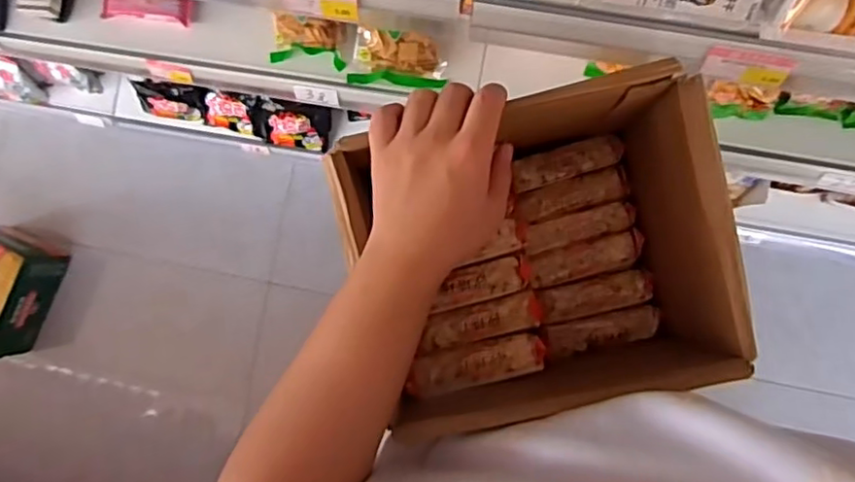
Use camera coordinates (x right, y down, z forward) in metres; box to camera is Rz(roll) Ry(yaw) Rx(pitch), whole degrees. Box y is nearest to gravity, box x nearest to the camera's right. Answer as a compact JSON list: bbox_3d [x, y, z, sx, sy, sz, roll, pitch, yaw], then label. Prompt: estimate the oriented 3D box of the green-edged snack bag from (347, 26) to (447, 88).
[{"bbox_3d":[-0.047,-0.274,0.923,0.136,0.086,0.025,6,45,3],"label":"green-edged snack bag"}]

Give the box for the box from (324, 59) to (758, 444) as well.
[{"bbox_3d":[0.102,0.013,0.546,0.264,0.155,0.234,-13,88,5],"label":"box"}]

